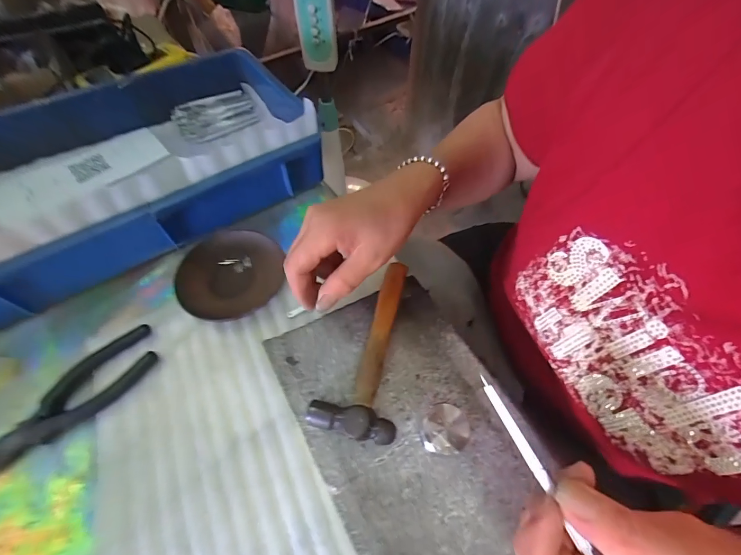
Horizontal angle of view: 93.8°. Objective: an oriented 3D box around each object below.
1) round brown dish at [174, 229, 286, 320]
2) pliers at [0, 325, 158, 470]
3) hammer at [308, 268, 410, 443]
[{"bbox_3d":[-0.157,-0.004,0.387,0.114,0.010,0.110,0,59,-1],"label":"round brown dish"},{"bbox_3d":[-0.271,0.114,0.313,0.049,0.012,0.164,40,66,20],"label":"pliers"},{"bbox_3d":[0.003,0.050,0.287,0.061,0.022,0.153,13,60,7],"label":"hammer"}]

